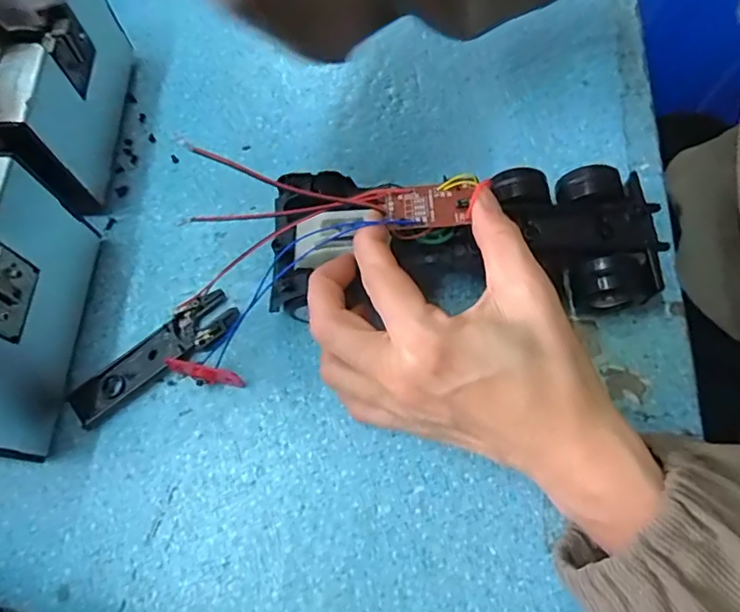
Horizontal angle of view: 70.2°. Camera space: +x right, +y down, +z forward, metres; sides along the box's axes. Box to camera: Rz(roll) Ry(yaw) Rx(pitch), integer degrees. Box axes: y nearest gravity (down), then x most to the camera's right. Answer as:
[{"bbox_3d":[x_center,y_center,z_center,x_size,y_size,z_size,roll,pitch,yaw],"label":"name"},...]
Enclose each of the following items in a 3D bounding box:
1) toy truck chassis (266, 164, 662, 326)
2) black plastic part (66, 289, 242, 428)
[{"bbox_3d":[0.050,-0.035,0.265,0.187,0.051,0.072,0,69,-1],"label":"toy truck chassis"},{"bbox_3d":[-0.112,0.026,0.275,0.091,0.010,0.026,-39,72,-11],"label":"black plastic part"}]

